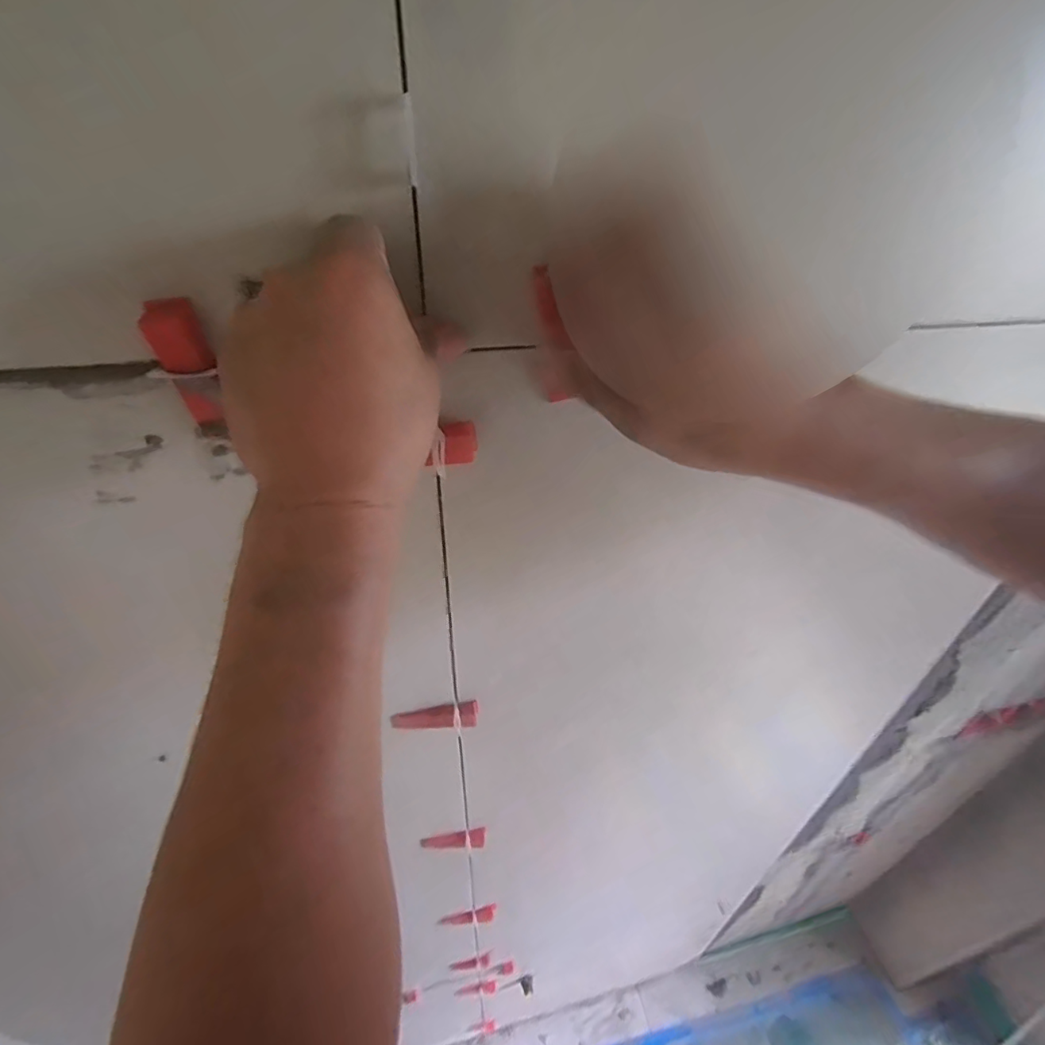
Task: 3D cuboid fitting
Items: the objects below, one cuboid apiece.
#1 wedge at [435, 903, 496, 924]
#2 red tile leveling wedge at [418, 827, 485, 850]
[{"bbox_3d":[-0.081,0.586,0.757,0.093,0.021,0.019,-19,35,11],"label":"wedge"},{"bbox_3d":[-0.078,0.367,0.586,0.074,0.015,0.022,5,35,-18],"label":"red tile leveling wedge"}]

